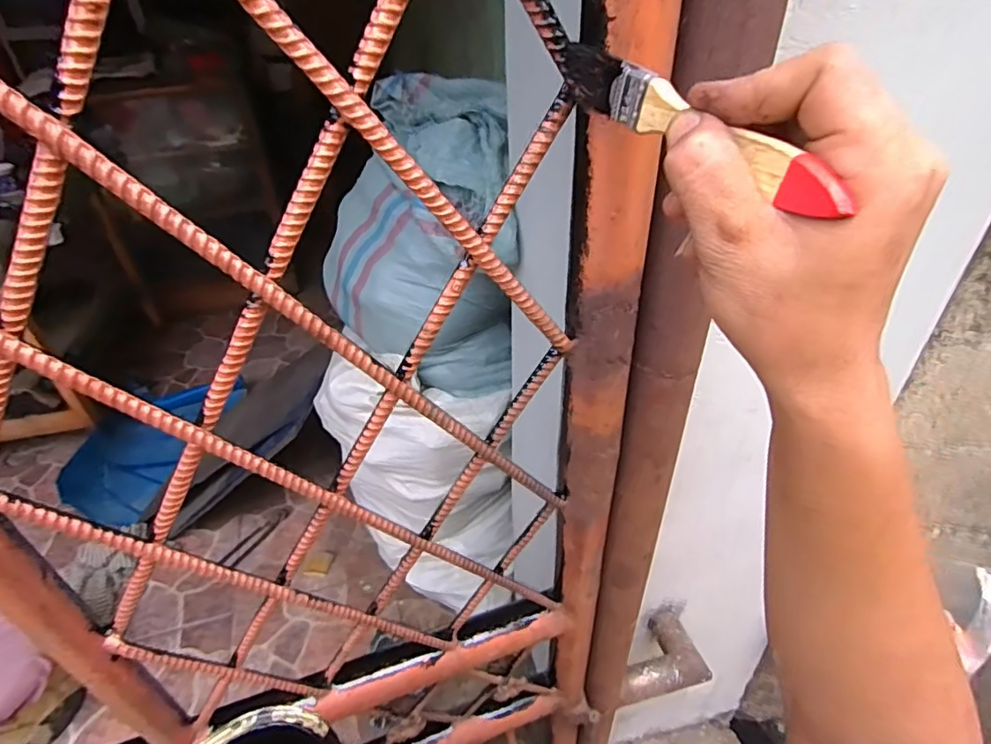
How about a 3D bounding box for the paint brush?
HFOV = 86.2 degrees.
[{"bbox_3d":[0.069,-0.098,0.206,0.007,0.022,0.155,-17,47,-19],"label":"paint brush"}]

